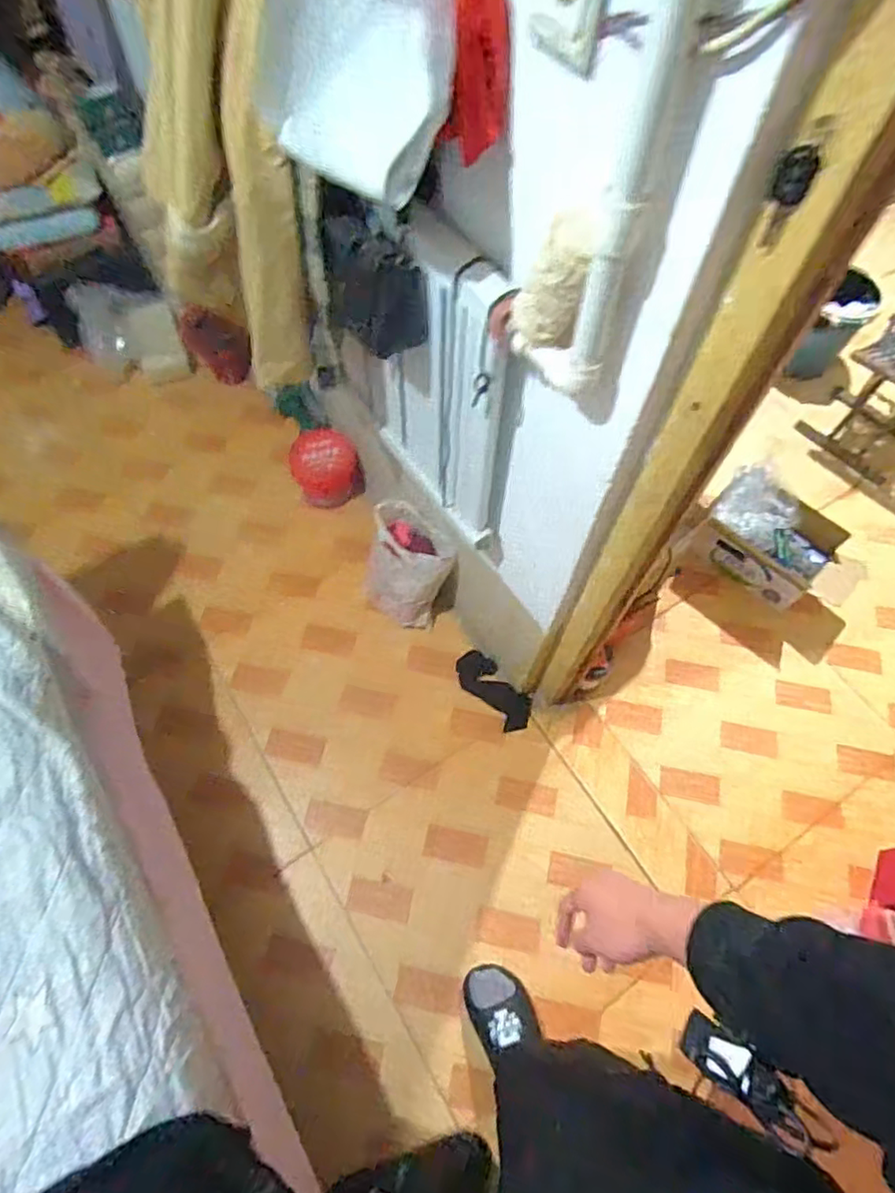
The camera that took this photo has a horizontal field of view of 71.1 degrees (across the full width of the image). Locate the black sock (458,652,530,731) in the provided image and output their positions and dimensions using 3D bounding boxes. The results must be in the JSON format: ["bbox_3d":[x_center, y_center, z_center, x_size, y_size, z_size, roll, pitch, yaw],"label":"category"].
[{"bbox_3d":[0.126,0.245,1.672,0.106,0.065,0.250,-37,72,-18],"label":"black sock"}]

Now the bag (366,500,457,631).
[{"bbox_3d":[-0.114,-0.074,1.660,0.237,0.308,0.204,37,69,14],"label":"bag"}]

